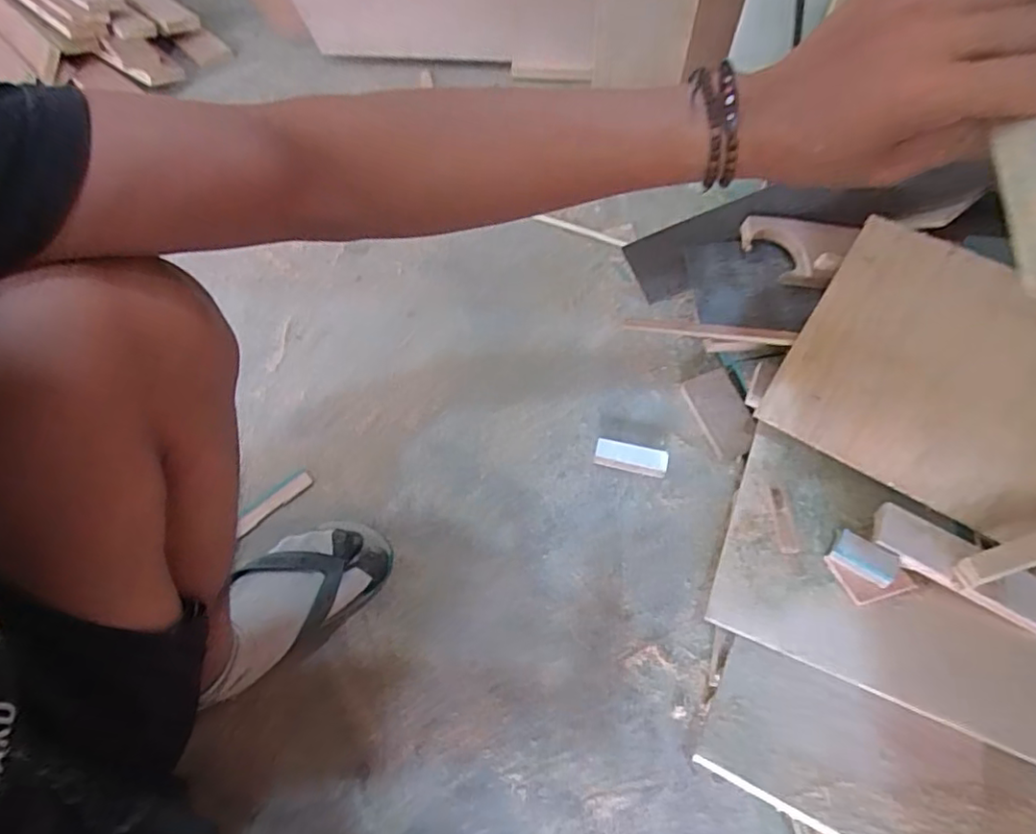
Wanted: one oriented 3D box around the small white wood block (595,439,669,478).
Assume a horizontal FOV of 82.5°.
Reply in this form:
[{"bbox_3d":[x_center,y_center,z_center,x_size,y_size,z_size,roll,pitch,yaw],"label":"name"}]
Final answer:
[{"bbox_3d":[0.129,0.046,0.674,0.080,0.023,0.027,11,61,10],"label":"small white wood block"}]

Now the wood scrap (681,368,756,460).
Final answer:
[{"bbox_3d":[0.237,-0.005,0.692,0.055,0.008,0.109,-22,60,5],"label":"wood scrap"}]

